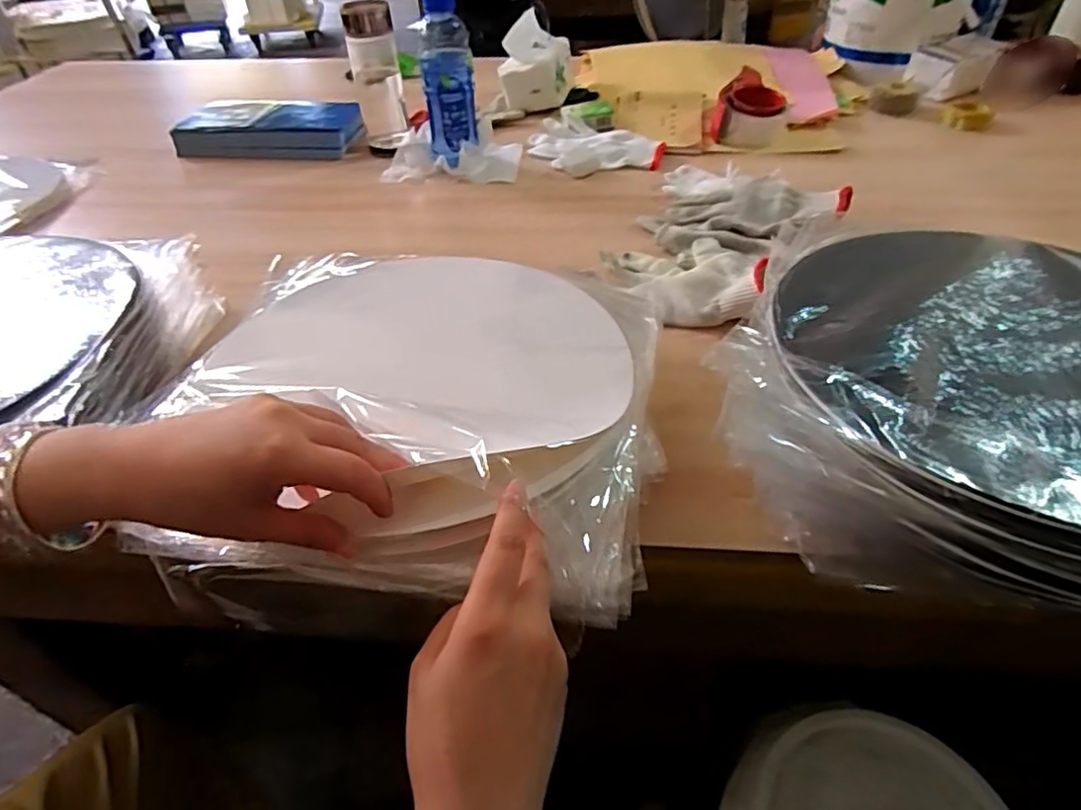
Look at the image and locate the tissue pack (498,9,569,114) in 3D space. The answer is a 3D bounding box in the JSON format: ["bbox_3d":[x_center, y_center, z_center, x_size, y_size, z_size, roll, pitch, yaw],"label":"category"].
[{"bbox_3d":[-0.008,-0.571,1.026,0.115,0.111,0.134,1,43,4],"label":"tissue pack"}]

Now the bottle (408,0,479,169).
[{"bbox_3d":[-0.124,-0.421,0.808,0.069,0.204,0.061,-6,43,-4],"label":"bottle"}]

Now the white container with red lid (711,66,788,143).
[{"bbox_3d":[0.313,-0.457,0.927,0.098,0.066,0.116,8,44,11],"label":"white container with red lid"}]

